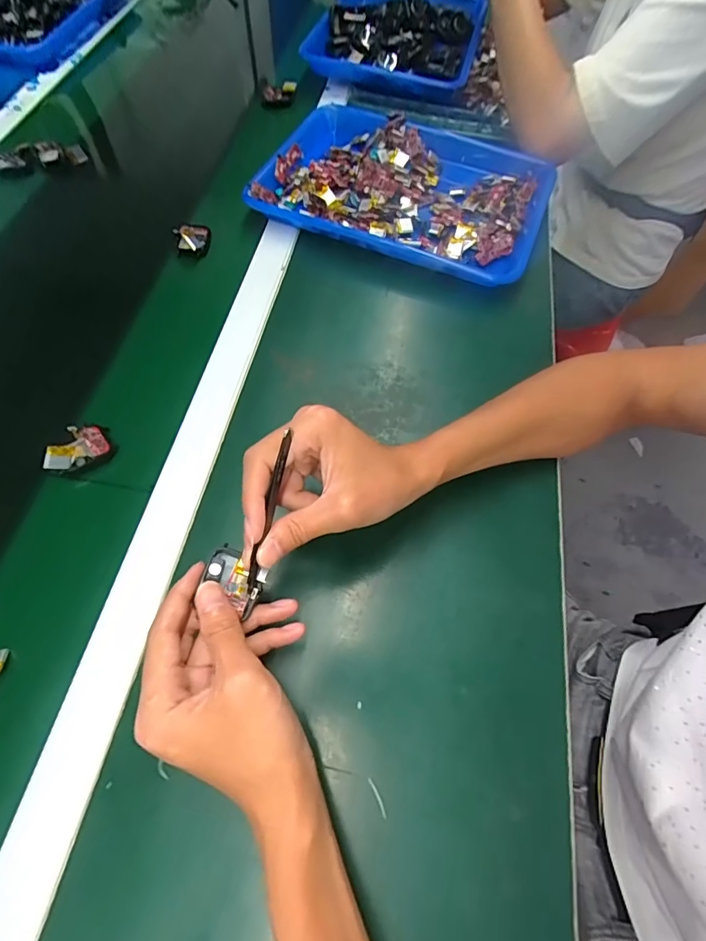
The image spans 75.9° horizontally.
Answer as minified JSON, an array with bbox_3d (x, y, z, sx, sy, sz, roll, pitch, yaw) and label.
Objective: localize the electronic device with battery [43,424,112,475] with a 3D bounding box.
[{"bbox_3d":[-0.238,-0.022,0.386,0.050,0.028,0.033,-31,68,-14],"label":"electronic device with battery"}]

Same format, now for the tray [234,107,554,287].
[{"bbox_3d":[0.067,-0.361,0.575,0.341,0.047,0.277,20,66,9],"label":"tray"}]

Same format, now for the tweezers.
[{"bbox_3d":[-0.053,0.030,0.275,0.007,0.013,0.102,17,101,6],"label":"tweezers"}]

